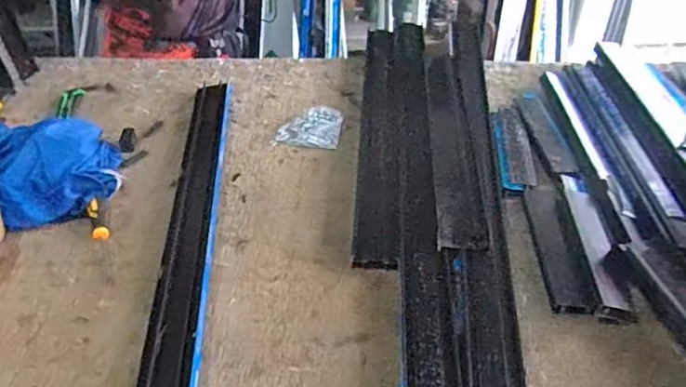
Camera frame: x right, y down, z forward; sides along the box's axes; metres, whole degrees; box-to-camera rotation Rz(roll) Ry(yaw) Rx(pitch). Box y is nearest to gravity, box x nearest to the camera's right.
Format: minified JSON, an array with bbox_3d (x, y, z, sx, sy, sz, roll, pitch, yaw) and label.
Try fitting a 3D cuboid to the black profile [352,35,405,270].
[{"bbox_3d":[0.074,-0.135,1.048,0.072,0.026,0.699,2,40,3],"label":"black profile"}]

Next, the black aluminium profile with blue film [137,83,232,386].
[{"bbox_3d":[-0.232,0.015,0.875,0.066,0.026,0.732,-3,42,-4],"label":"black aluminium profile with blue film"}]

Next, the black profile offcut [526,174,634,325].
[{"bbox_3d":[0.333,0.066,0.811,0.104,0.029,0.280,2,42,1],"label":"black profile offcut"}]

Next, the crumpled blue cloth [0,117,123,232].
[{"bbox_3d":[-0.491,-0.064,0.920,0.209,0.106,0.245,-24,45,-26],"label":"crumpled blue cloth"}]

